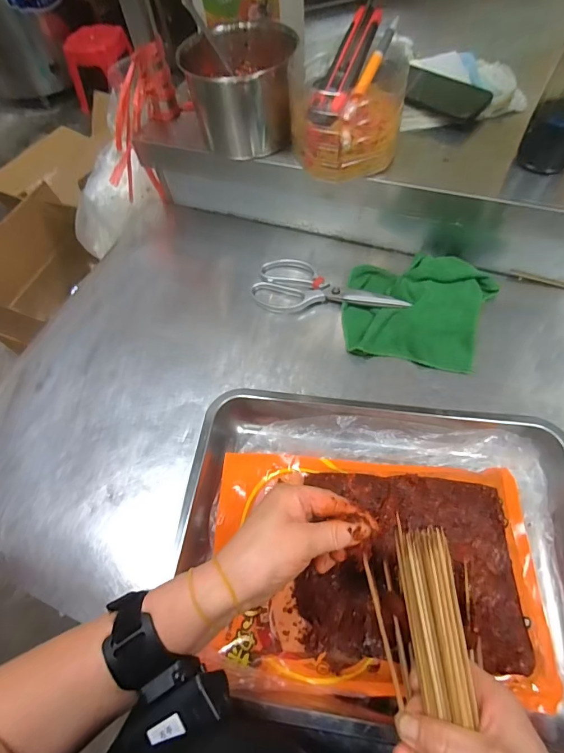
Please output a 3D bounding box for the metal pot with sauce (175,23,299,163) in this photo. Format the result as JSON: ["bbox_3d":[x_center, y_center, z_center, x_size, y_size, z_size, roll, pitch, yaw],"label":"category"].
[{"bbox_3d":[-0.049,-0.387,0.556,0.136,0.128,0.133,1,60,6],"label":"metal pot with sauce"}]

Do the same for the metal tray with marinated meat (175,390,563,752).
[{"bbox_3d":[0.097,0.158,0.400,0.380,0.041,0.293,4,59,7],"label":"metal tray with marinated meat"}]

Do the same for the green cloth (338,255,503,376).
[{"bbox_3d":[0.183,-0.094,0.554,0.189,0.032,0.166,8,59,10],"label":"green cloth"}]

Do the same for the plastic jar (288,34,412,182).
[{"bbox_3d":[0.078,-0.322,0.498,0.134,0.110,0.103,1,60,6],"label":"plastic jar"}]

